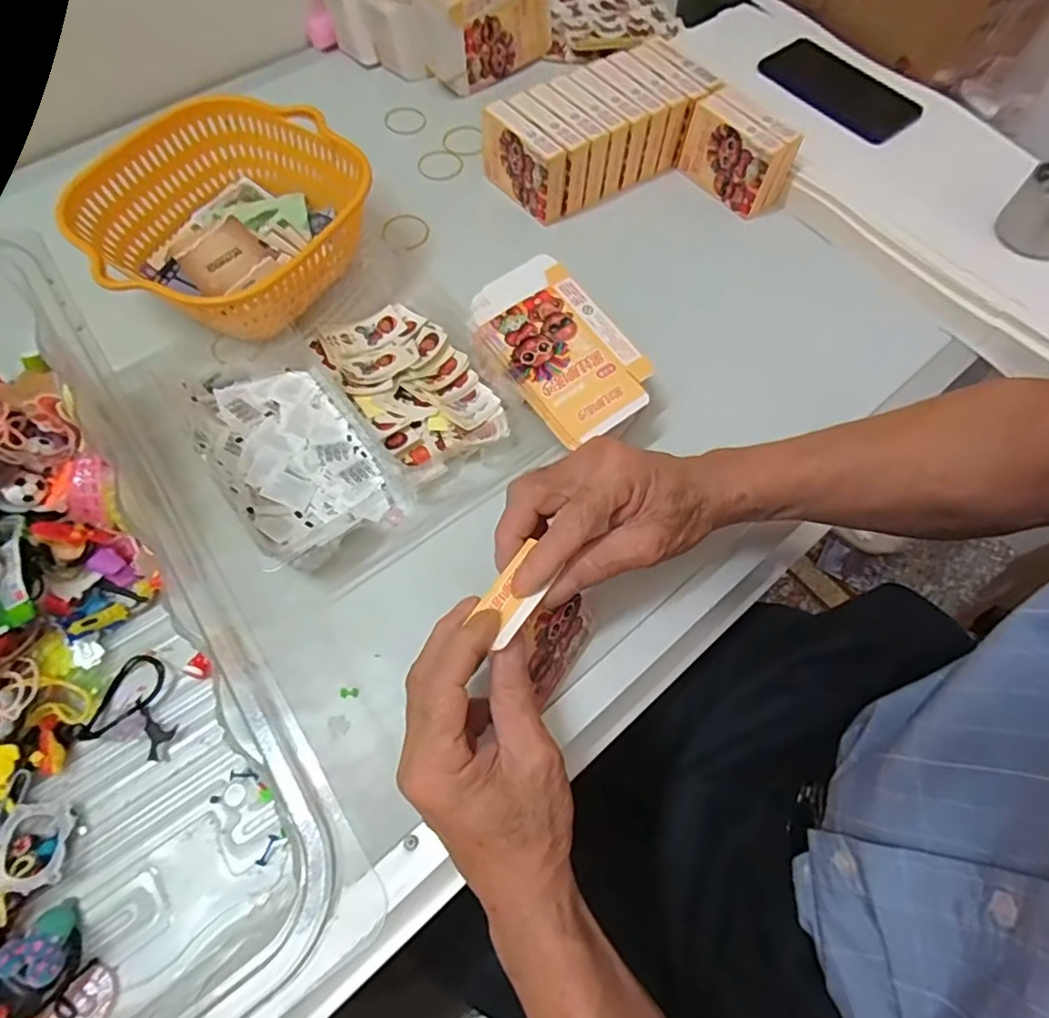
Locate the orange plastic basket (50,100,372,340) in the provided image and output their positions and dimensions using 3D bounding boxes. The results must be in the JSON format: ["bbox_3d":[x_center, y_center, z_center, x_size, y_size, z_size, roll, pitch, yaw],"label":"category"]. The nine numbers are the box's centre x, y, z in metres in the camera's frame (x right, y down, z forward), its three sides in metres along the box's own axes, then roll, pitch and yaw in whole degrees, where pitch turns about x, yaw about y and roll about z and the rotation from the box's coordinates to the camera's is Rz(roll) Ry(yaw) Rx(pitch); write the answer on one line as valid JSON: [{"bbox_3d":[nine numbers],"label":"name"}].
[{"bbox_3d":[-0.234,-0.235,0.487,0.189,0.066,0.209,26,67,10],"label":"orange plastic basket"}]

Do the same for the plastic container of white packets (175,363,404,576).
[{"bbox_3d":[-0.167,-0.047,0.418,0.100,0.045,0.170,-34,71,-15],"label":"plastic container of white packets"}]

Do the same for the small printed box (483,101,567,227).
[{"bbox_3d":[-0.001,-0.312,0.542,0.022,0.070,0.094,-38,72,-17],"label":"small printed box"}]

